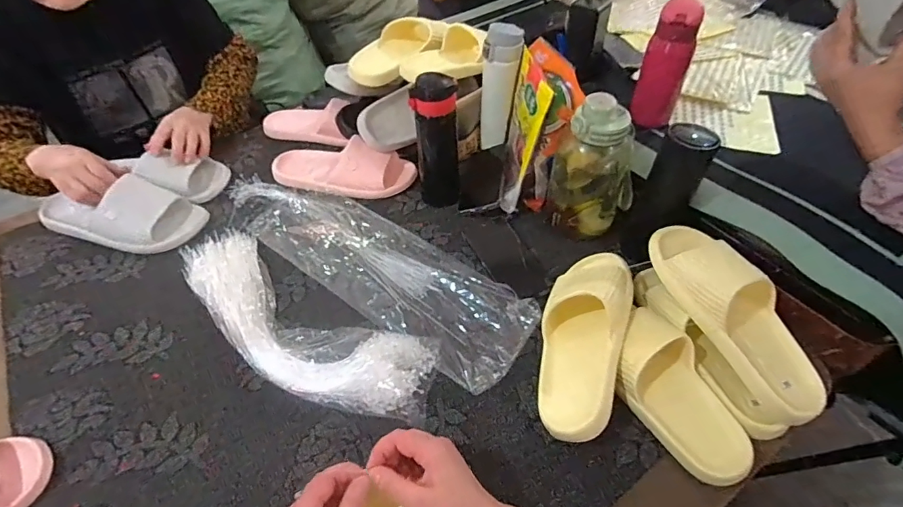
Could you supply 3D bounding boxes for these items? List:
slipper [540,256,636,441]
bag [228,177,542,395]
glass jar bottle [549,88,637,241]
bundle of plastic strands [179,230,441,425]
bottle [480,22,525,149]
[{"bbox_3d":[0.158,0.101,0.572,0.101,0.085,0.236,16,52,17],"label":"slipper"},{"bbox_3d":[-0.134,0.002,0.719,0.550,0.022,0.149,30,57,26],"label":"bag"},{"bbox_3d":[0.210,-0.120,0.682,0.093,0.214,0.103,35,59,29],"label":"glass jar bottle"},{"bbox_3d":[-0.213,0.088,0.622,0.430,0.048,0.145,26,55,24],"label":"bundle of plastic strands"},{"bbox_3d":[0.085,-0.282,0.814,0.067,0.200,0.053,1,49,5],"label":"bottle"}]

